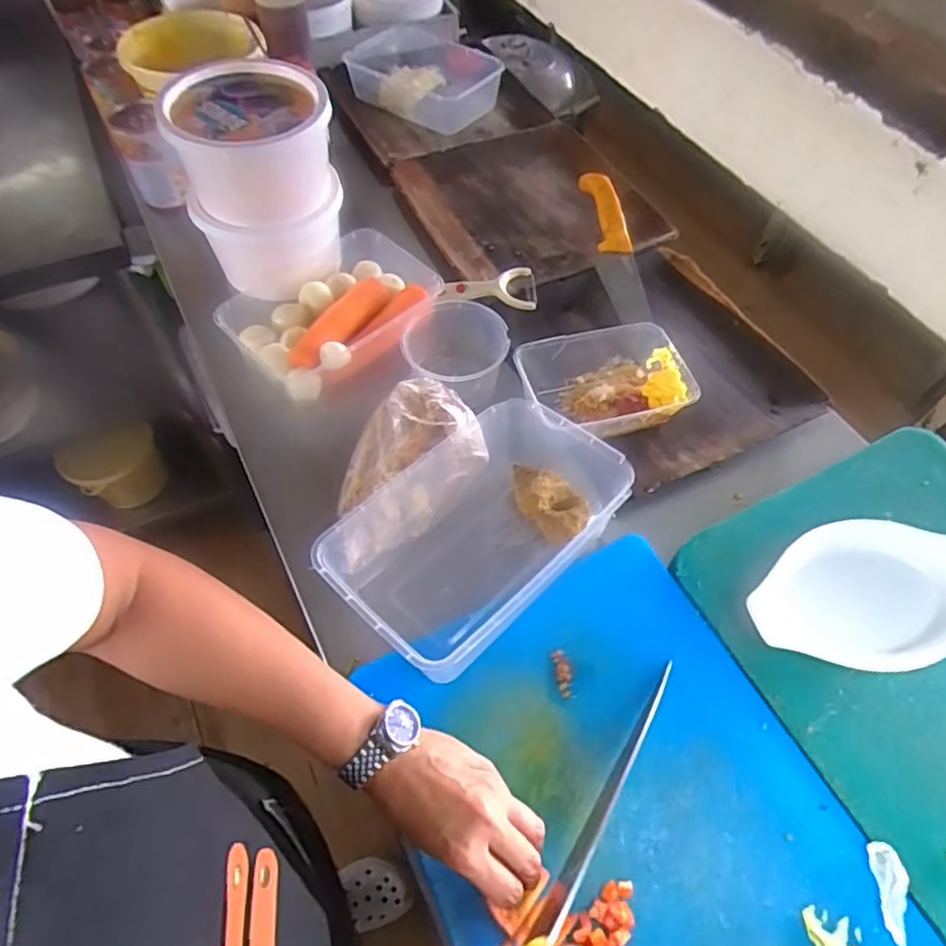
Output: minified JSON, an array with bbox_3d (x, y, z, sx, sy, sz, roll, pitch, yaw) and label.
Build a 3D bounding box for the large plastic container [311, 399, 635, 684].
[{"bbox_3d":[0.011,0.040,0.558,0.167,0.078,0.284,40,66,21],"label":"large plastic container"}]

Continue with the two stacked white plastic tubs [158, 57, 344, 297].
[{"bbox_3d":[-0.239,-0.344,0.715,0.163,0.166,0.175,-12,59,-8],"label":"two stacked white plastic tubs"}]

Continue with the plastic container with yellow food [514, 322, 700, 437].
[{"bbox_3d":[0.139,-0.095,0.665,0.177,0.052,0.116,-10,59,-7],"label":"plastic container with yellow food"}]

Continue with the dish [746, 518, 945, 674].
[{"bbox_3d":[0.347,0.107,0.547,0.216,0.033,0.125,-15,60,-10],"label":"dish"}]

